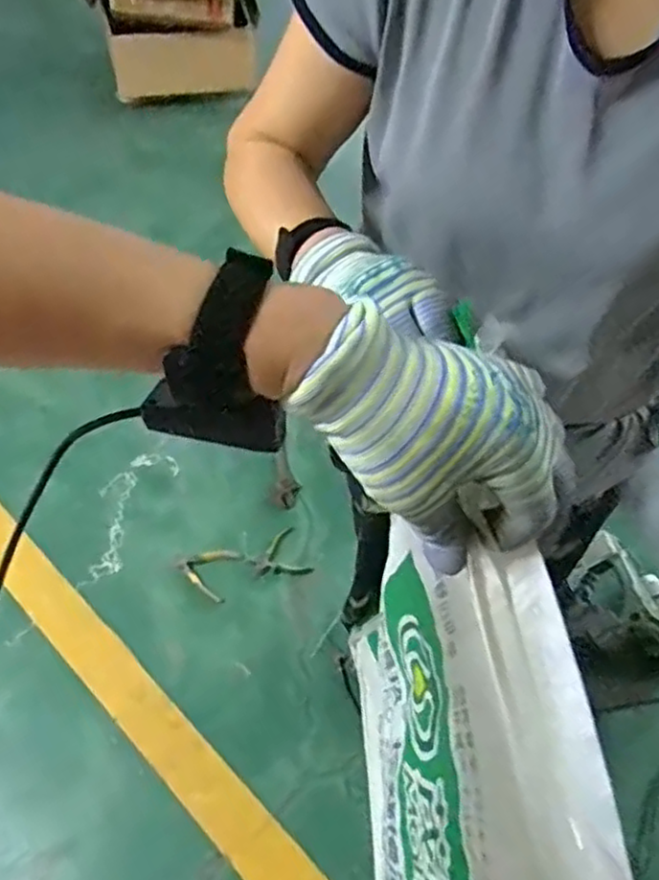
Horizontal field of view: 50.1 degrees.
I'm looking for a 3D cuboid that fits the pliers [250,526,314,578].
[{"bbox_3d":[-0.114,0.266,1.578,0.117,0.022,0.120,-17,54,-17],"label":"pliers"}]

